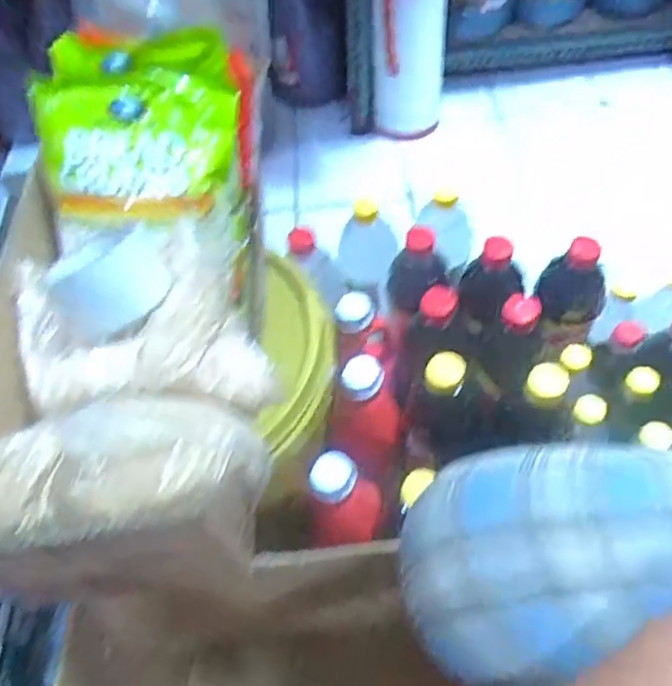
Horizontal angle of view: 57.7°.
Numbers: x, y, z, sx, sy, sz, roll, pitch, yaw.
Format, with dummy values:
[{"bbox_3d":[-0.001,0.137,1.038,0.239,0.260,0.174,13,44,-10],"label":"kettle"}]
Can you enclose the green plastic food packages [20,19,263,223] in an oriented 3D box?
[{"bbox_3d":[-0.149,-0.168,0.468,0.172,0.030,0.139,7,96,2],"label":"green plastic food packages"}]

